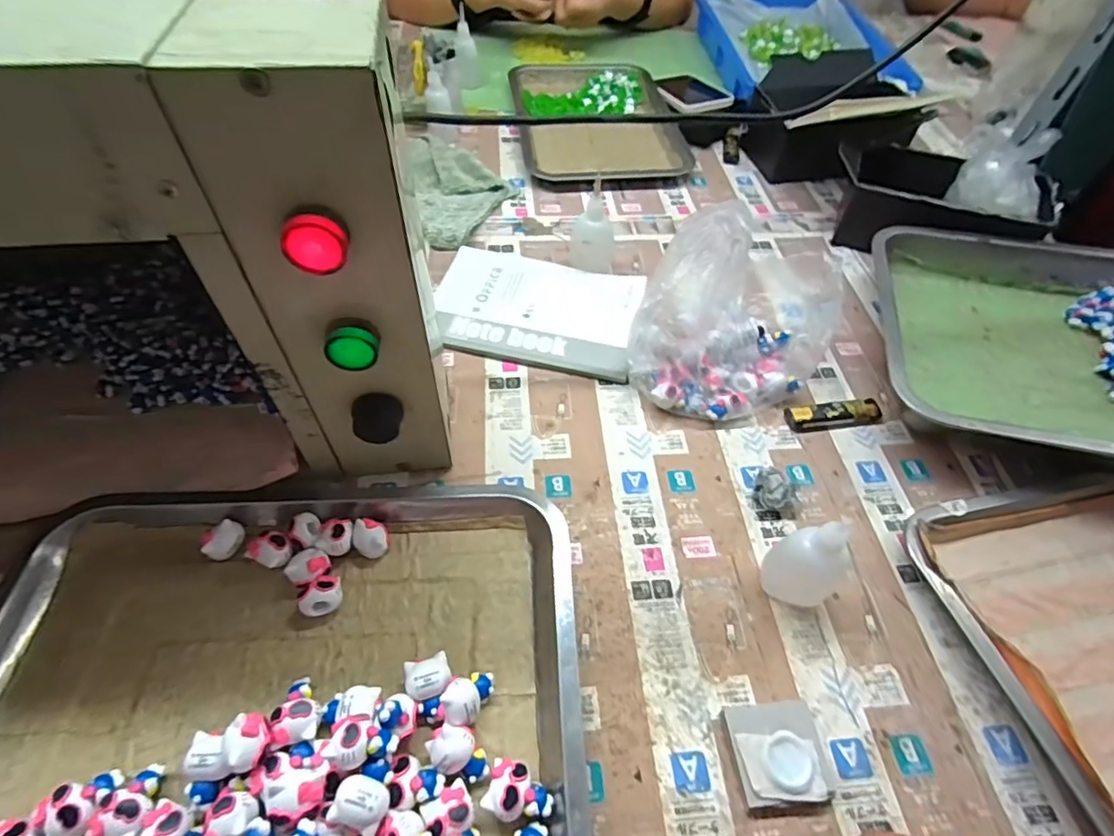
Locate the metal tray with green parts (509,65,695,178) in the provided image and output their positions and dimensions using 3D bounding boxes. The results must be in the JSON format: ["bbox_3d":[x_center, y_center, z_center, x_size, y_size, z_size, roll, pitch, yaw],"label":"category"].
[{"bbox_3d":[0.049,-0.419,0.769,0.204,0.020,0.294,-5,54,-7],"label":"metal tray with green parts"}]

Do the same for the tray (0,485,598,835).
[{"bbox_3d":[-0.162,0.157,0.316,0.351,0.035,0.268,-2,54,-5],"label":"tray"}]

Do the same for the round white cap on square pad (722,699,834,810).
[{"bbox_3d":[0.126,0.190,0.318,0.050,0.015,0.049,-3,54,-5],"label":"round white cap on square pad"}]

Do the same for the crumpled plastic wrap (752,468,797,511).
[{"bbox_3d":[0.164,0.056,0.428,0.027,0.018,0.031,-4,54,-6],"label":"crumpled plastic wrap"}]

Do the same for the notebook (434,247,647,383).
[{"bbox_3d":[-0.020,-0.107,0.545,0.191,0.008,0.139,11,54,5],"label":"notebook"}]

